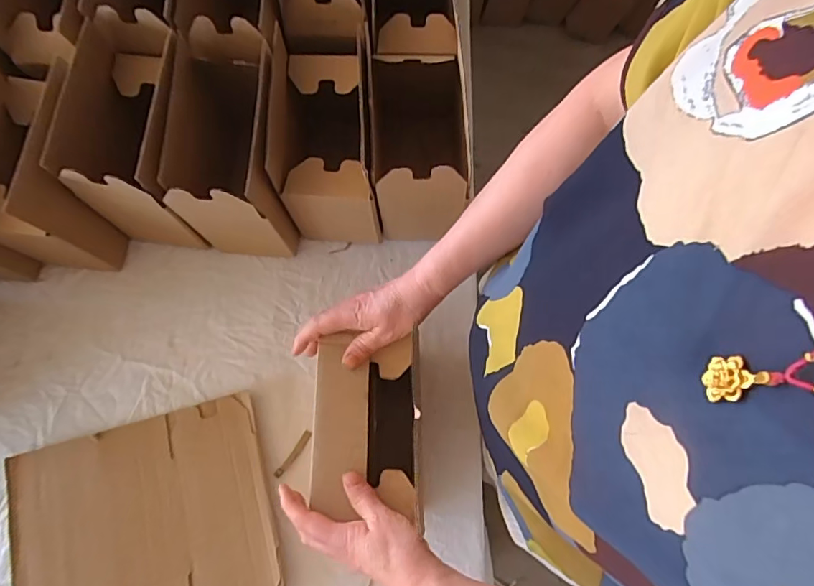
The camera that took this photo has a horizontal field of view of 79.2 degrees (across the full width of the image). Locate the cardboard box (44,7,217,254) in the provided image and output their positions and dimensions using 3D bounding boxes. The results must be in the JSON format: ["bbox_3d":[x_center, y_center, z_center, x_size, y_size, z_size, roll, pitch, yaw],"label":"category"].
[{"bbox_3d":[-0.316,-0.187,0.599,0.110,0.171,0.218,-1,75,-2],"label":"cardboard box"}]

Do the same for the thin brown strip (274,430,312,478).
[{"bbox_3d":[-0.137,0.195,0.595,0.010,0.007,0.062,34,77,7],"label":"thin brown strip"}]

